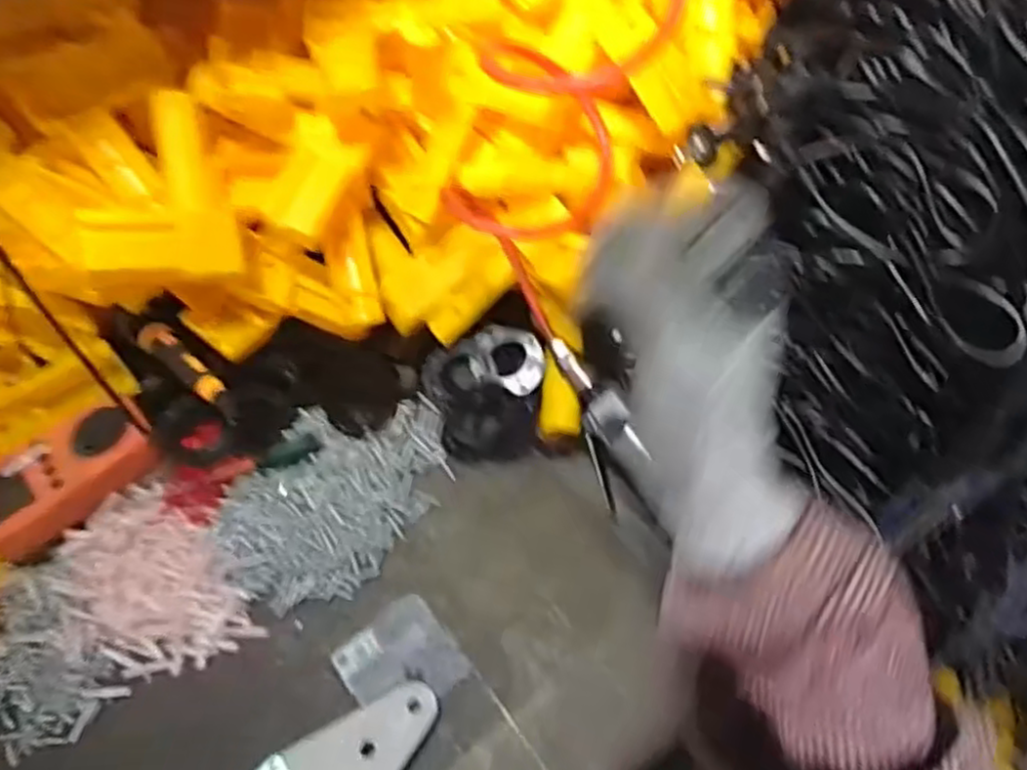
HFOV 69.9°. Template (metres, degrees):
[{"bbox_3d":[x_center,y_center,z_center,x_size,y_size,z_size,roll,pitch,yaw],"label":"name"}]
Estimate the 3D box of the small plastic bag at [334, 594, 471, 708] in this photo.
[{"bbox_3d":[-0.076,0.186,0.492,0.071,0.007,0.069,-35,61,-18],"label":"small plastic bag"}]

